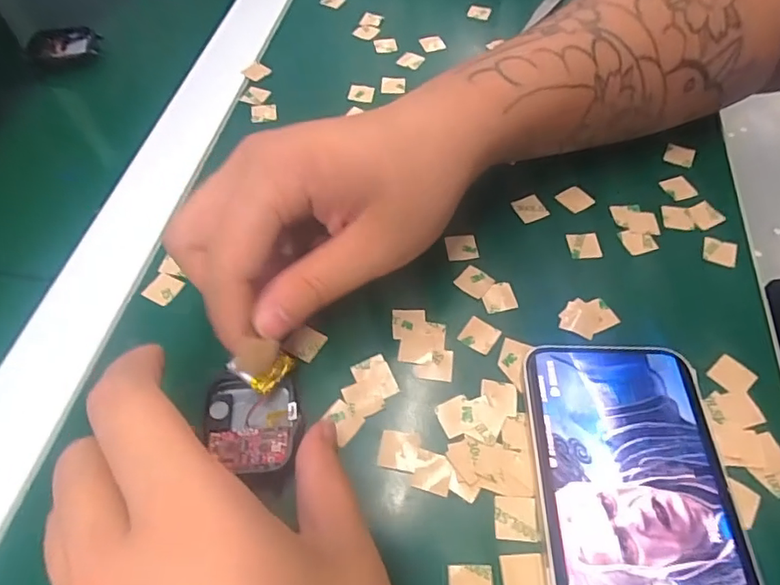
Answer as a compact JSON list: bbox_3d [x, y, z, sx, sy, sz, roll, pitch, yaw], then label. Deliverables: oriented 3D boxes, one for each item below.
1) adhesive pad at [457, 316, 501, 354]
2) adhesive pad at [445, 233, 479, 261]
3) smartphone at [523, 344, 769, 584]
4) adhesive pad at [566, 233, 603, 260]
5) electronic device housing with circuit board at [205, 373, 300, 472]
[{"bbox_3d":[0.041,0.018,0.236,0.015,0.004,0.015,30,61,19],"label":"adhesive pad"},{"bbox_3d":[0.036,-0.024,0.264,0.015,0.004,0.016,-6,56,-3],"label":"adhesive pad"},{"bbox_3d":[0.091,0.085,0.188,0.072,0.008,0.143,1,56,1],"label":"smartphone"},{"bbox_3d":[0.099,-0.024,0.265,0.016,0.004,0.016,-4,57,2],"label":"adhesive pad"},{"bbox_3d":[-0.055,0.052,0.208,0.036,0.009,0.038,0,56,0],"label":"electronic device housing with circuit board"}]

